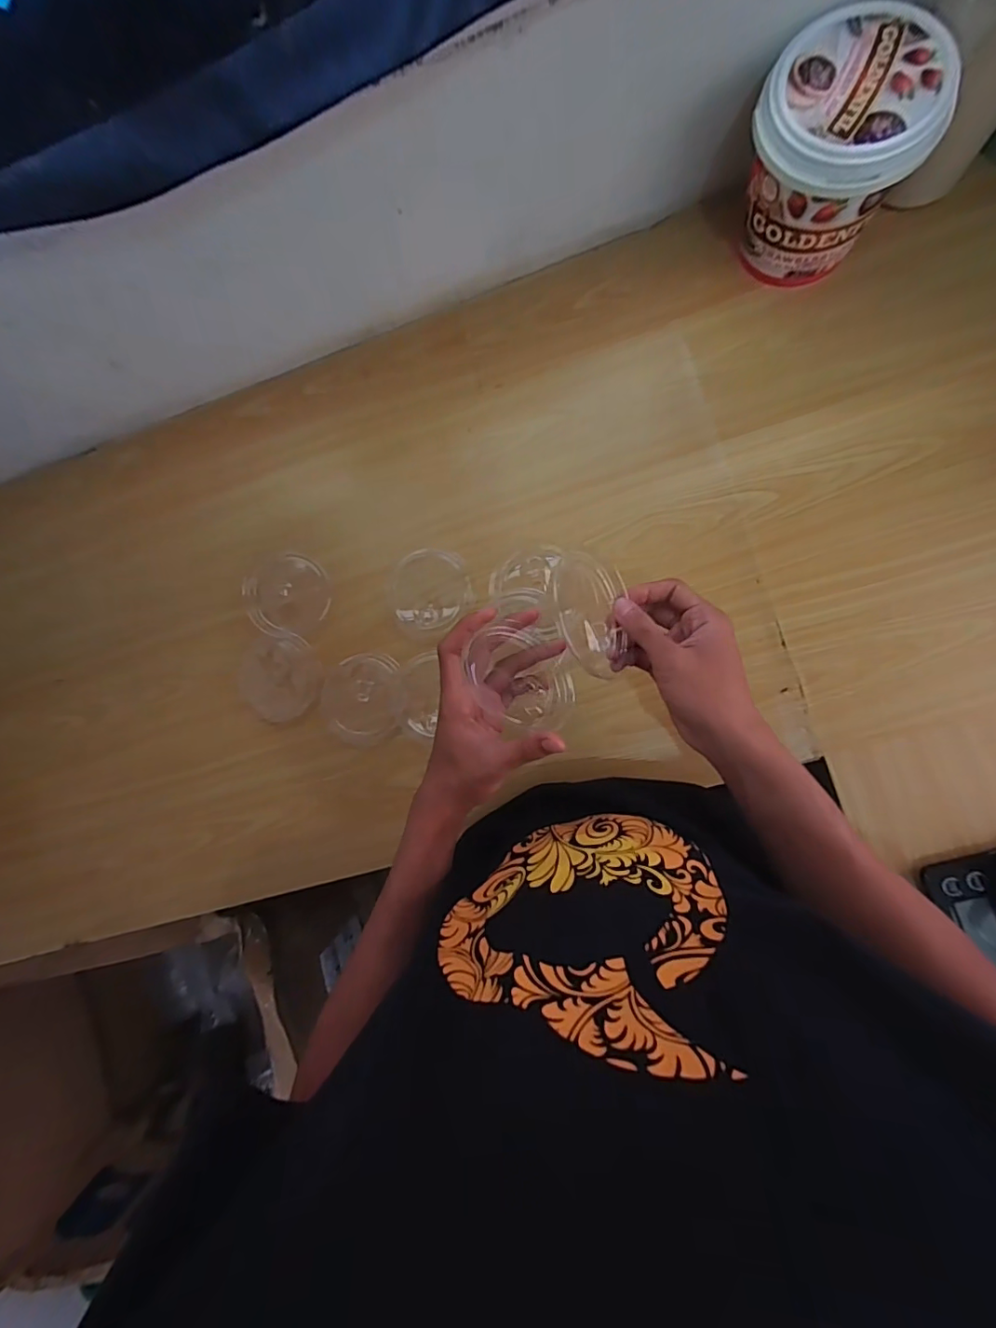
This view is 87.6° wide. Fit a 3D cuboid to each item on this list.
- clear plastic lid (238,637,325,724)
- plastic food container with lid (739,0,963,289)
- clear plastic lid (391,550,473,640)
[{"bbox_3d":[-0.232,0.015,0.550,0.086,0.011,0.090,-1,86,9],"label":"clear plastic lid"},{"bbox_3d":[0.276,-0.418,0.437,0.124,0.128,0.118,-1,86,9],"label":"plastic food container with lid"},{"bbox_3d":[-0.071,-0.074,0.535,0.085,0.011,0.091,-1,86,9],"label":"clear plastic lid"}]

